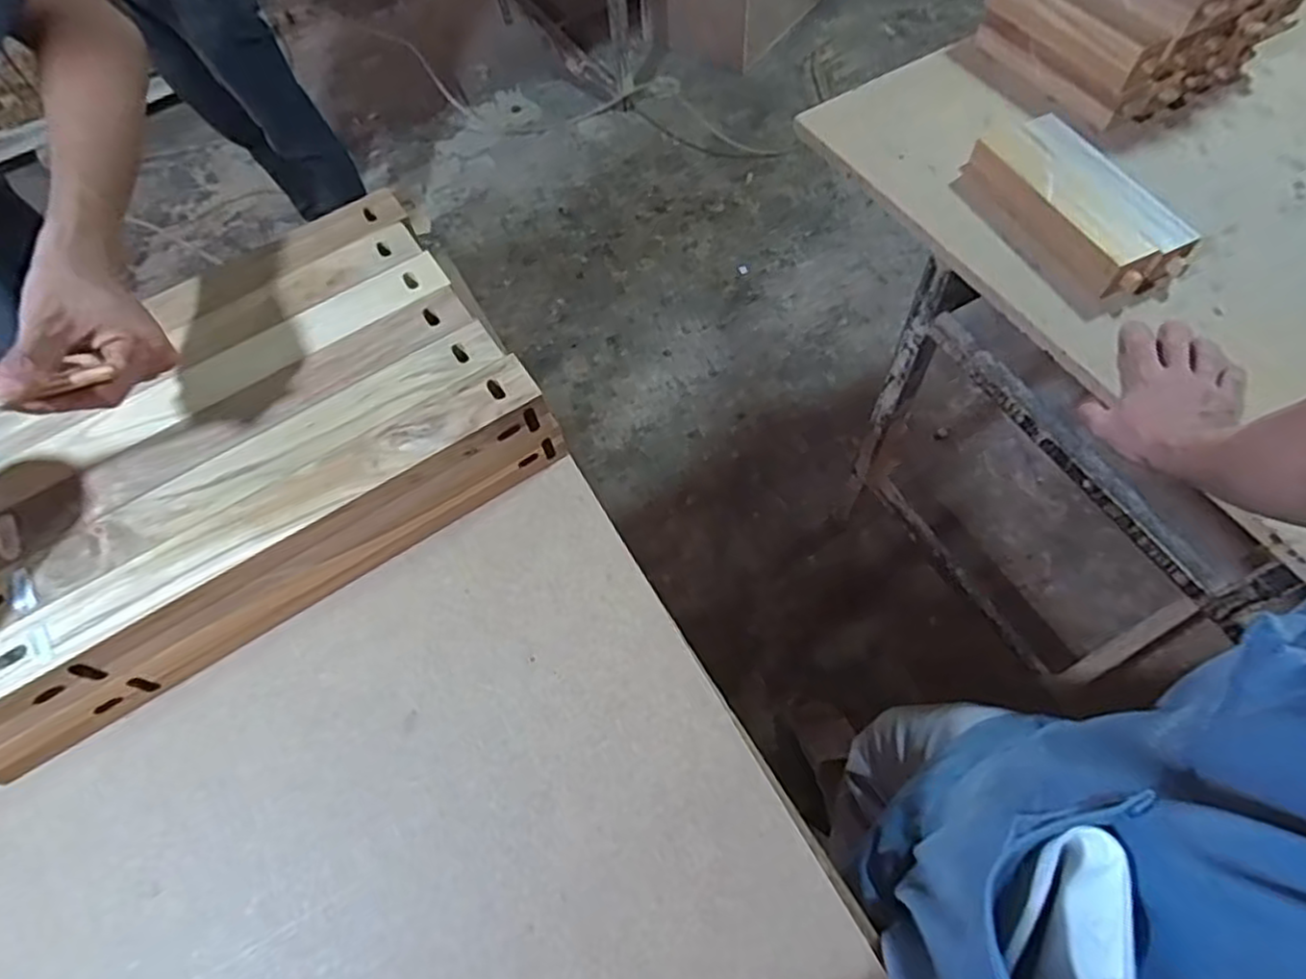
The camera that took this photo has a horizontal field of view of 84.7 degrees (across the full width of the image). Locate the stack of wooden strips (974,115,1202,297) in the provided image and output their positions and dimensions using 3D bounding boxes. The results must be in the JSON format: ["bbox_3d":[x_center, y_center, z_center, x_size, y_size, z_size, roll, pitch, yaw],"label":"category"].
[{"bbox_3d":[0.433,-0.301,0.737,0.089,0.058,0.232,-22,64,-9],"label":"stack of wooden strips"}]

